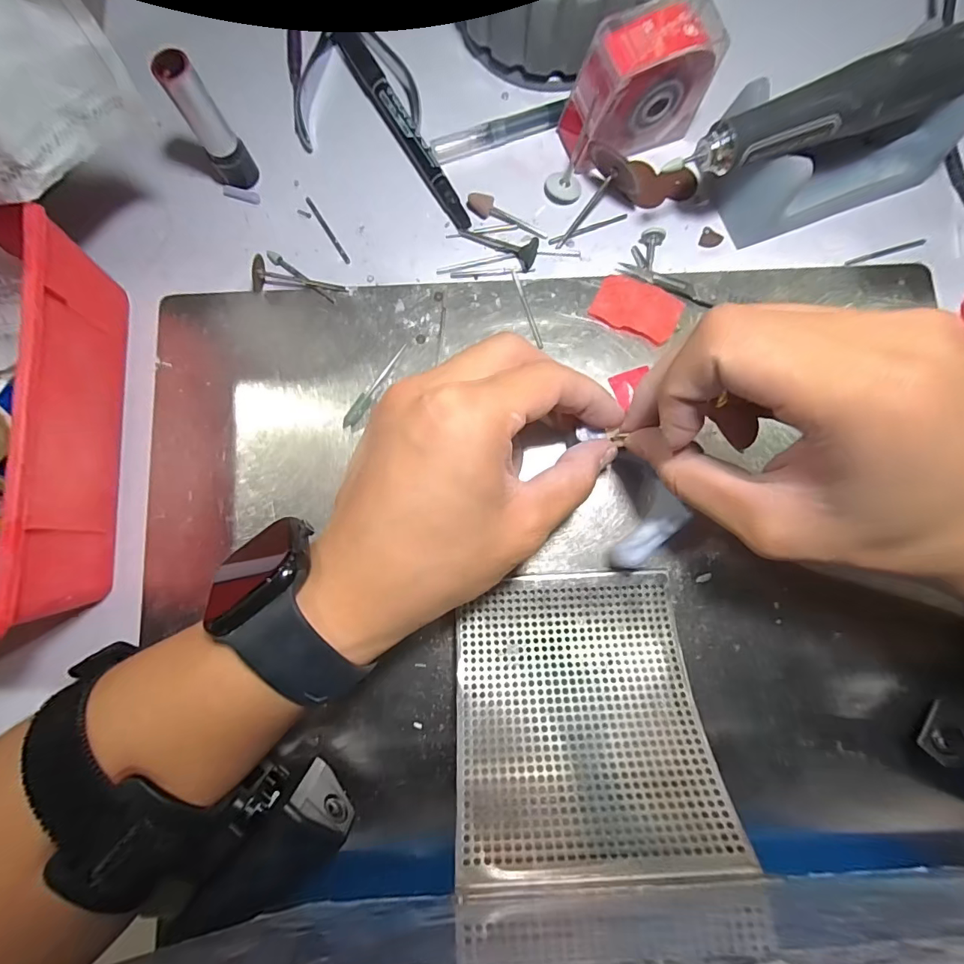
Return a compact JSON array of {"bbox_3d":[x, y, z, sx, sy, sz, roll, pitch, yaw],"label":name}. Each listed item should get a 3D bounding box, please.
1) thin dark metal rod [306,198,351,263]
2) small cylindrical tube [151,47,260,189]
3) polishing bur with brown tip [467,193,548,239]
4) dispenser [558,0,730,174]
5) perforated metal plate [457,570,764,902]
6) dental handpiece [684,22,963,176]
[{"bbox_3d":[-0.081,-0.133,0.243,0.004,0.004,0.043,-32,84,-3],"label":"thin dark metal rod"},{"bbox_3d":[-0.128,-0.166,0.219,0.018,0.058,0.015,-36,84,-3],"label":"small cylindrical tube"},{"bbox_3d":[0.013,-0.139,0.241,0.044,0.006,0.009,24,84,4],"label":"polishing bur with brown tip"},{"bbox_3d":[0.074,-0.189,0.223,0.065,0.053,0.029,-22,83,-2],"label":"dispenser"},{"bbox_3d":[0.039,0.091,0.187,0.096,0.015,0.108,-2,56,0],"label":"perforated metal plate"},{"bbox_3d":[0.183,-0.173,0.200,0.190,0.021,0.020,-21,83,-2],"label":"dental handpiece"}]

